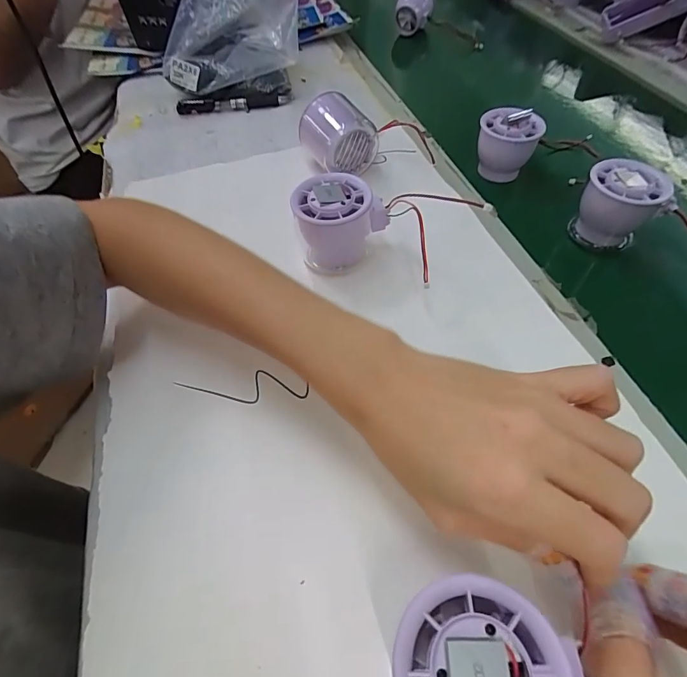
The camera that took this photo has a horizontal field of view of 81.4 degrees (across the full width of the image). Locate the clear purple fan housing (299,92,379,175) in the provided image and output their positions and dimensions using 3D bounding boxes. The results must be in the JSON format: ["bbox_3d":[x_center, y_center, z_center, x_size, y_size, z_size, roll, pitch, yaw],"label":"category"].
[{"bbox_3d":[-0.004,-0.192,0.382,0.065,0.061,0.065,-7,76,31],"label":"clear purple fan housing"}]

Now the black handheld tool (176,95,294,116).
[{"bbox_3d":[-0.133,-0.288,0.490,0.139,0.015,0.016,-7,55,-2],"label":"black handheld tool"}]

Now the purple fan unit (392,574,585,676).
[{"bbox_3d":[0.048,0.116,0.137,0.058,0.018,0.059,-1,54,1],"label":"purple fan unit"}]

